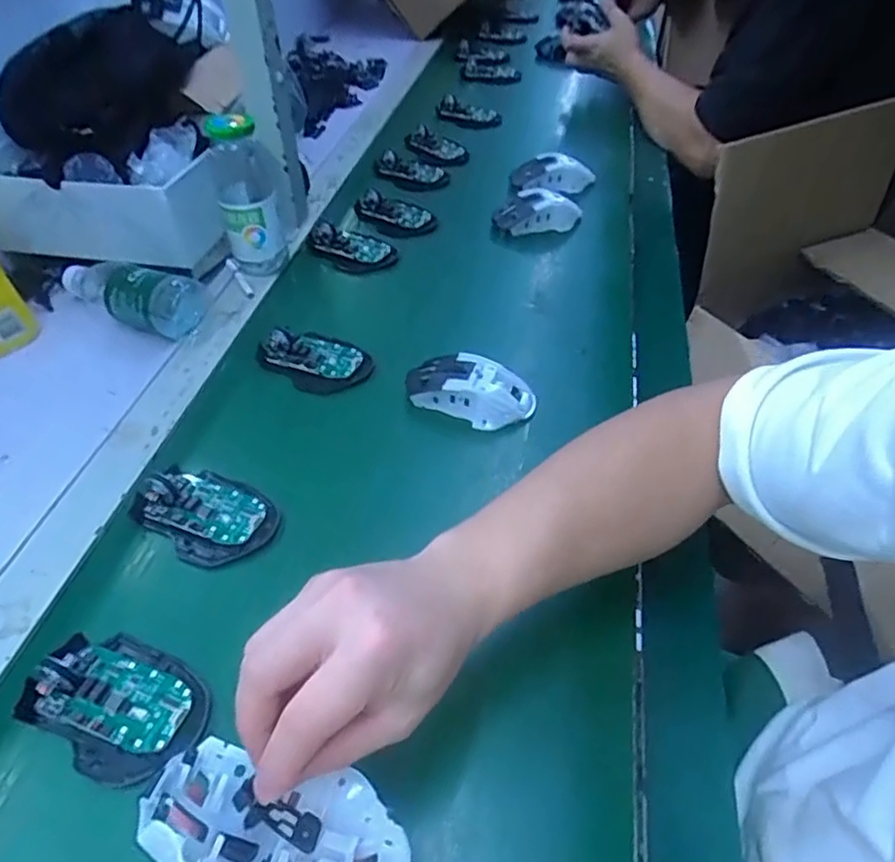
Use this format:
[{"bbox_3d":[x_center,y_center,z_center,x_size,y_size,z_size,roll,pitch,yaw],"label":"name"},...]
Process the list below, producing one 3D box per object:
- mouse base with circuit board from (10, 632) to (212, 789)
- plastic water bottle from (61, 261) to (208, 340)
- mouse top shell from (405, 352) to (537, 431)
[{"bbox_3d":[-0.206,0.164,0.396,0.112,0.024,0.073,19,49,18],"label":"mouse base with circuit board"},{"bbox_3d":[-0.332,-0.145,0.672,0.184,0.064,0.061,21,49,19],"label":"plastic water bottle"},{"bbox_3d":[0.020,-0.037,0.579,0.114,0.038,0.058,8,46,8],"label":"mouse top shell"}]

